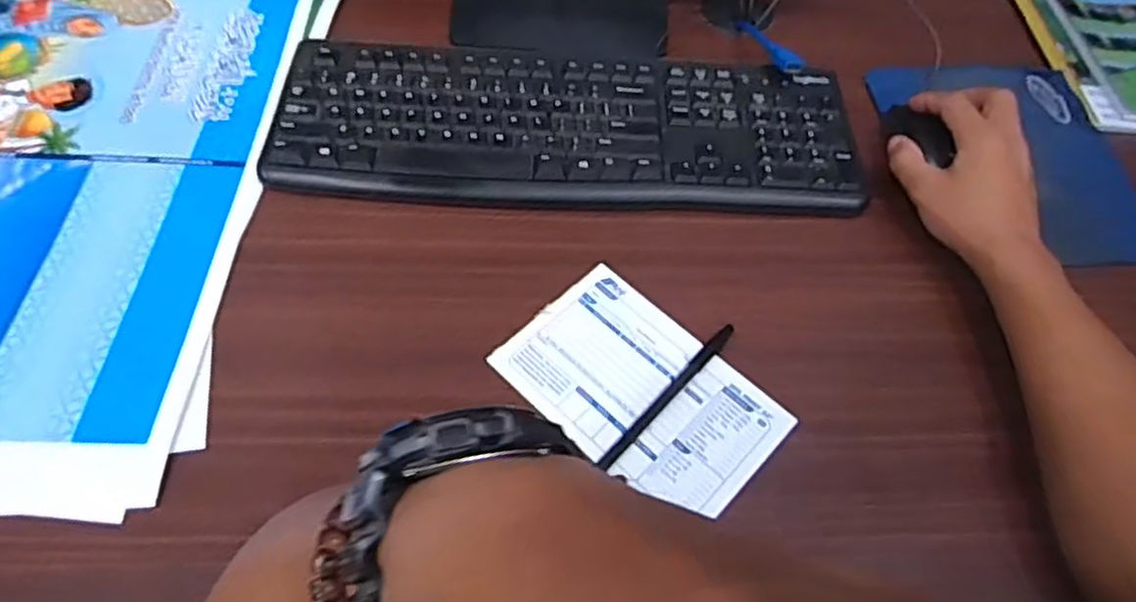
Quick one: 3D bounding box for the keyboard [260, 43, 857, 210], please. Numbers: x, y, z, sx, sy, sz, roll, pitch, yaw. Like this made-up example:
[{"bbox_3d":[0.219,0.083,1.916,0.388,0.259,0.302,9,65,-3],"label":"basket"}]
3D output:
[{"bbox_3d":[0.001,-0.131,0.536,0.428,0.021,0.142,2,57,-3],"label":"keyboard"}]

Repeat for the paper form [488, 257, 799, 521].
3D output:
[{"bbox_3d":[0.045,0.055,0.434,0.162,0.005,0.102,40,63,19],"label":"paper form"}]

